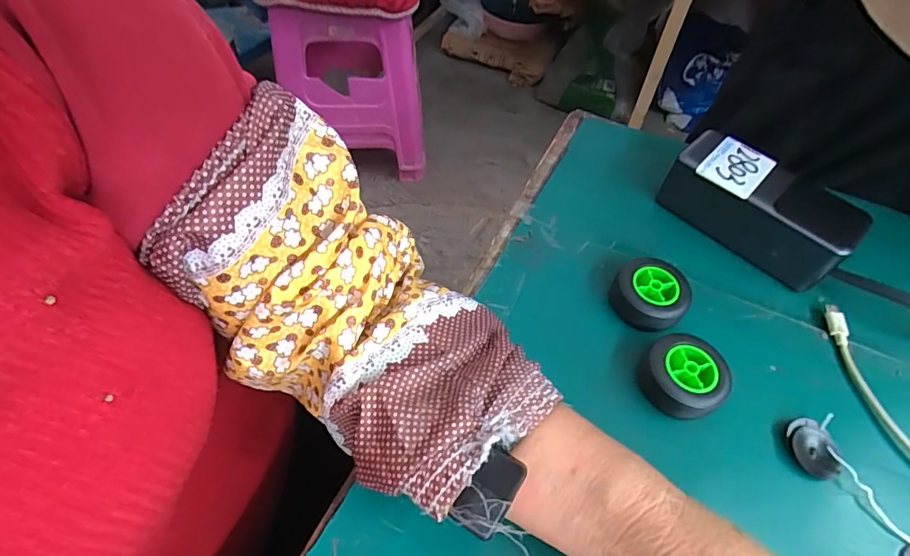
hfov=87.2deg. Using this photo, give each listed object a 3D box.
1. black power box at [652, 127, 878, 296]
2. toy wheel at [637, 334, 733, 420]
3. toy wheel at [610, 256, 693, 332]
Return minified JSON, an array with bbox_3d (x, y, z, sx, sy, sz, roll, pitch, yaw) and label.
[{"bbox_3d":[0.226,-0.053,0.363,0.128,0.056,0.051,40,61,22],"label":"black power box"},{"bbox_3d":[0.140,0.060,0.293,0.046,0.023,0.046,2,54,-3],"label":"toy wheel"},{"bbox_3d":[0.132,0.011,0.325,0.047,0.024,0.046,2,54,-3],"label":"toy wheel"}]

